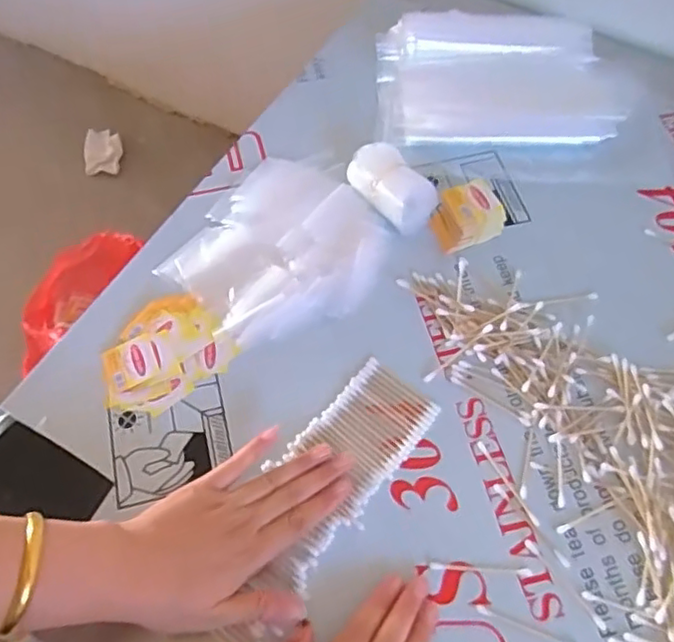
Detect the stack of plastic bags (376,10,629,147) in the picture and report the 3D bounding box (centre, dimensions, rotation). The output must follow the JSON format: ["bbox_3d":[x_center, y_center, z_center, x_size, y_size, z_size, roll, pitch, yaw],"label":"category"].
[{"bbox_3d":[0.167,-0.254,0.674,0.244,0.027,0.161,-2,72,-2],"label":"stack of plastic bags"}]

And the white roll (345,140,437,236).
[{"bbox_3d":[0.053,-0.128,0.591,0.053,0.033,0.085,-38,68,-19],"label":"white roll"}]

